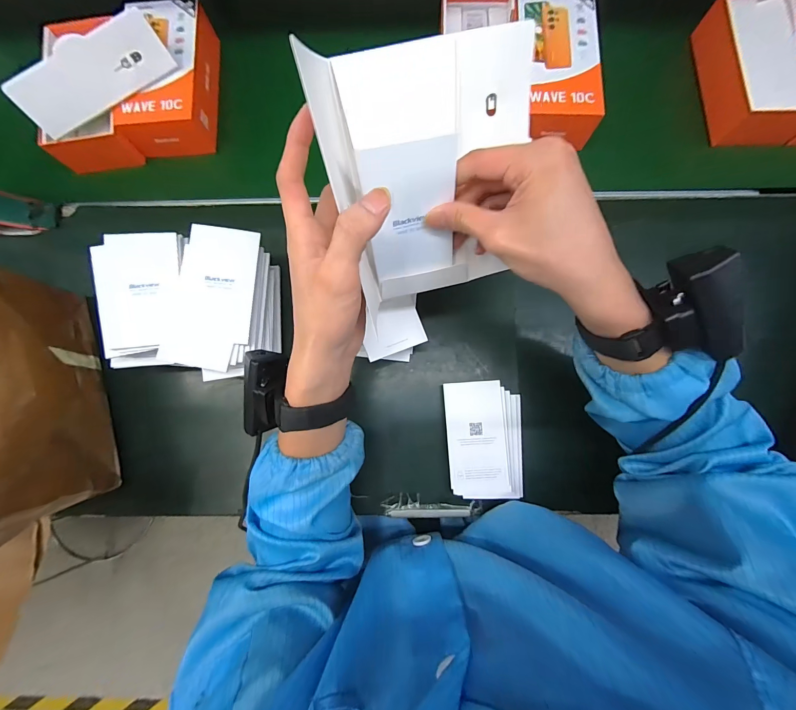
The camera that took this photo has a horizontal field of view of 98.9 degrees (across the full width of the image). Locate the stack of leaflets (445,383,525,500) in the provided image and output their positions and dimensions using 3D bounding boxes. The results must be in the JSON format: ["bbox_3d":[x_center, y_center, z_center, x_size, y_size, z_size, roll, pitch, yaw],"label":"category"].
[{"bbox_3d":[0.102,0.099,0.398,0.089,0.023,0.132,-3,78,-1],"label":"stack of leaflets"}]

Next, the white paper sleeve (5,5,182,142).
[{"bbox_3d":[-0.350,-0.323,0.393,0.171,0.060,0.008,-36,58,-5],"label":"white paper sleeve"}]

